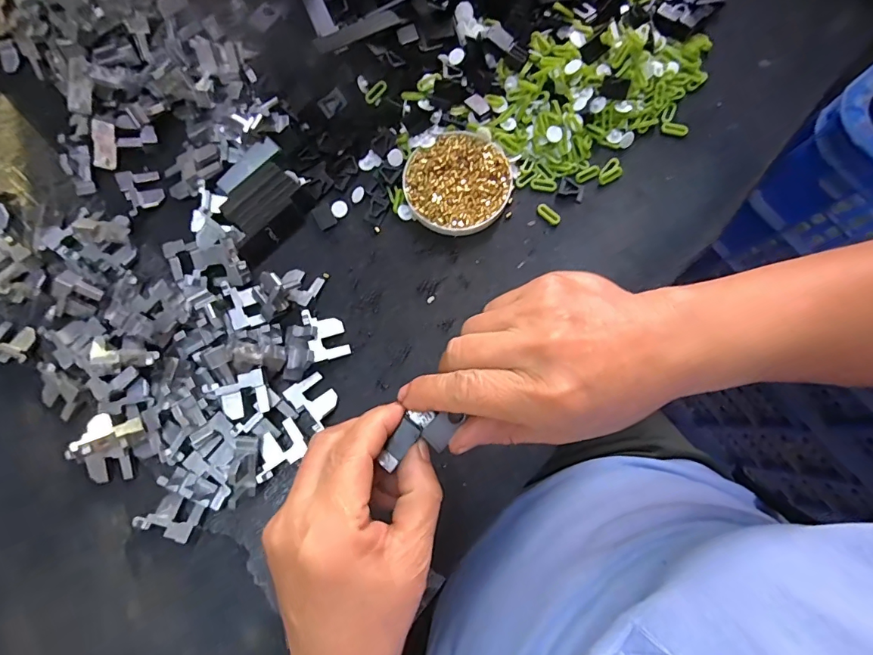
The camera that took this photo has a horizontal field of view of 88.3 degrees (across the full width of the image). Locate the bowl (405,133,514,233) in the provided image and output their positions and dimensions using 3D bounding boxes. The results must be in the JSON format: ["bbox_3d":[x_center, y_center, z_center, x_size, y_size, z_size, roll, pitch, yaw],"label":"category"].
[{"bbox_3d":[0.015,-0.103,0.325,0.073,0.015,0.074,0,78,1],"label":"bowl"}]

